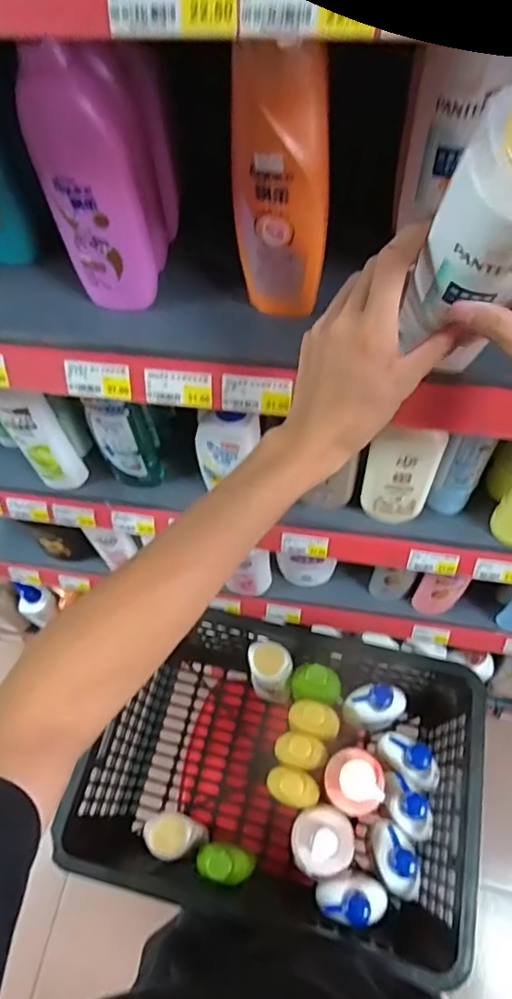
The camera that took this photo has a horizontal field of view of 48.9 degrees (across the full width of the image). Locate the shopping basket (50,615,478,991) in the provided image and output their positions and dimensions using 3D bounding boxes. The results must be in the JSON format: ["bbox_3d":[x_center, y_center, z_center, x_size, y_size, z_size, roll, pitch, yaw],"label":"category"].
[{"bbox_3d":[0.034,0.391,0.817,0.481,0.270,0.344,9,62,9],"label":"shopping basket"}]

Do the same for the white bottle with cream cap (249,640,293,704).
[{"bbox_3d":[0.025,0.274,0.880,0.059,0.202,0.051,4,62,6],"label":"white bottle with cream cap"}]

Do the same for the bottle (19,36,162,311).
[{"bbox_3d":[-0.121,-0.239,0.432,0.077,0.187,0.050,-14,61,-3],"label":"bottle"}]

